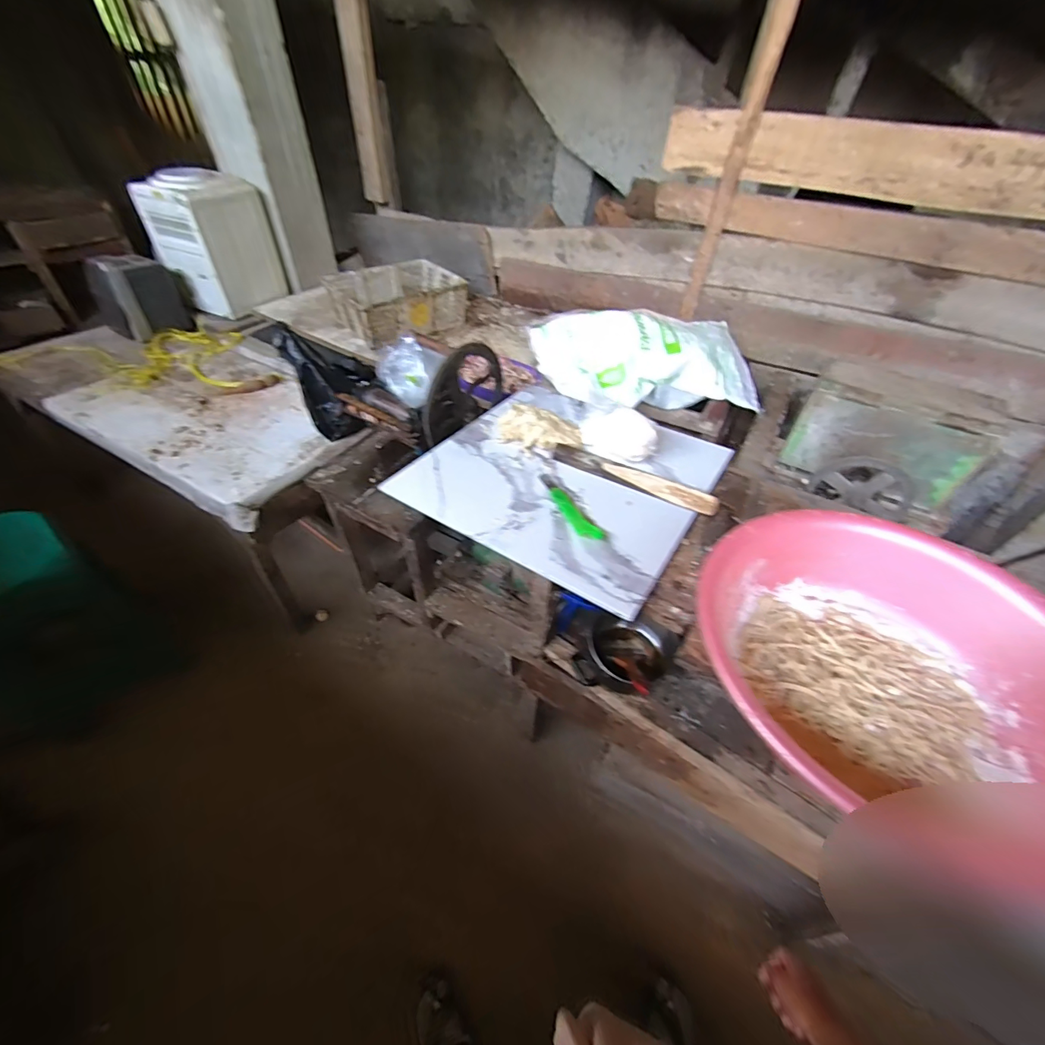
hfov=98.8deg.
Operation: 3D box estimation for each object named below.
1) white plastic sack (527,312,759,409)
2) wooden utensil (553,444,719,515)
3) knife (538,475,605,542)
[{"bbox_3d":[0.383,-0.532,1.449,0.697,0.194,0.363,1,46,-4],"label":"white plastic sack"},{"bbox_3d":[0.194,-0.080,0.804,0.305,0.027,0.029,24,49,18],"label":"wooden utensil"},{"bbox_3d":[0.078,-0.031,0.775,0.039,0.018,0.186,-16,49,-19],"label":"knife"}]

